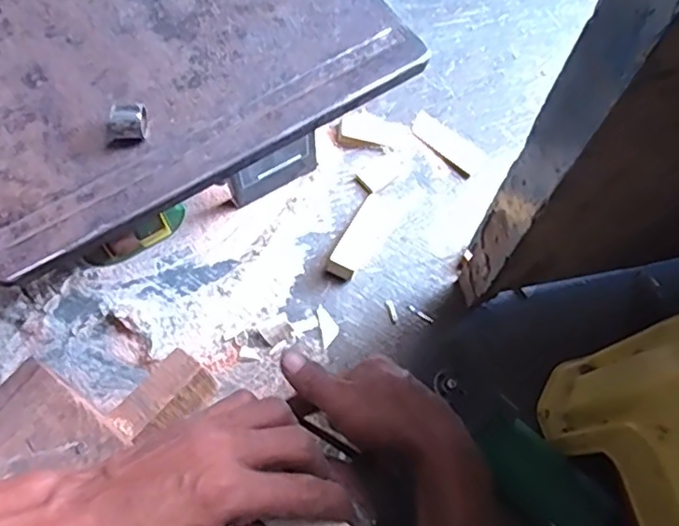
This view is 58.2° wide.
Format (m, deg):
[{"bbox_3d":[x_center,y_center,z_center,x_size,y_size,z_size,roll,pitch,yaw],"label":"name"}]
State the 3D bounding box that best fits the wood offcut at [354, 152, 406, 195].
[{"bbox_3d":[0.048,-0.103,0.692,0.060,0.004,0.031,-37,74,-16],"label":"wood offcut"}]

